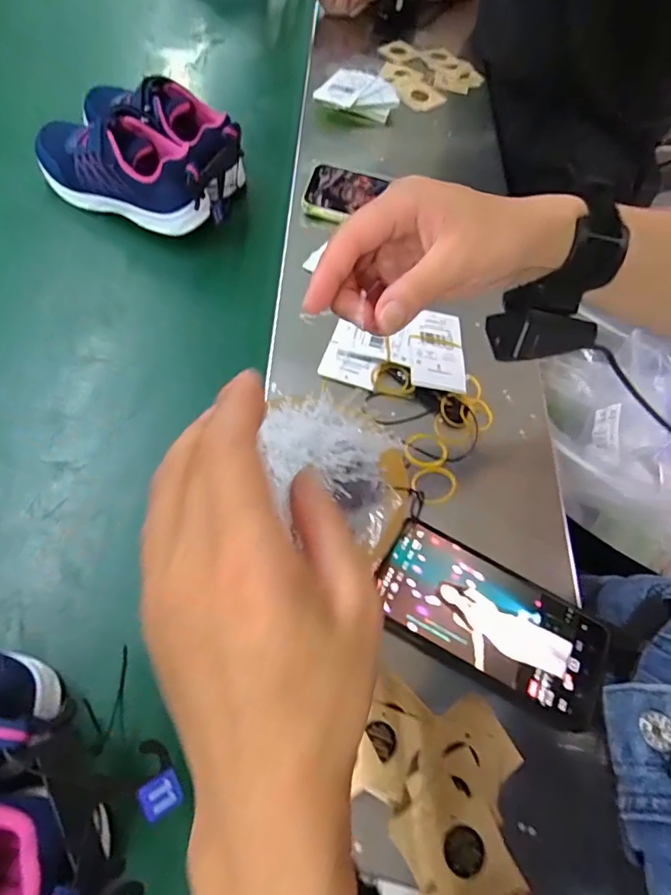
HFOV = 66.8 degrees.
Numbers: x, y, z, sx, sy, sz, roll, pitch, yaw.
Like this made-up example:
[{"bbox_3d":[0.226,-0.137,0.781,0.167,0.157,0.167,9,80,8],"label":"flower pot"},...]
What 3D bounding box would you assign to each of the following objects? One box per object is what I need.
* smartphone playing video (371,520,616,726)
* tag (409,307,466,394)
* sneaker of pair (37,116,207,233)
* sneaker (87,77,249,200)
[{"bbox_3d":[0.102,0.114,0.340,0.153,0.016,0.075,27,61,6],"label":"smartphone playing video"},{"bbox_3d":[0.086,-0.084,0.434,0.048,0.006,0.075,4,67,-15],"label":"tag"},{"bbox_3d":[-0.219,-0.283,0.516,0.195,0.084,0.079,21,62,5],"label":"sneaker of pair"},{"bbox_3d":[-0.195,-0.334,0.549,0.198,0.086,0.076,26,62,7],"label":"sneaker"}]

